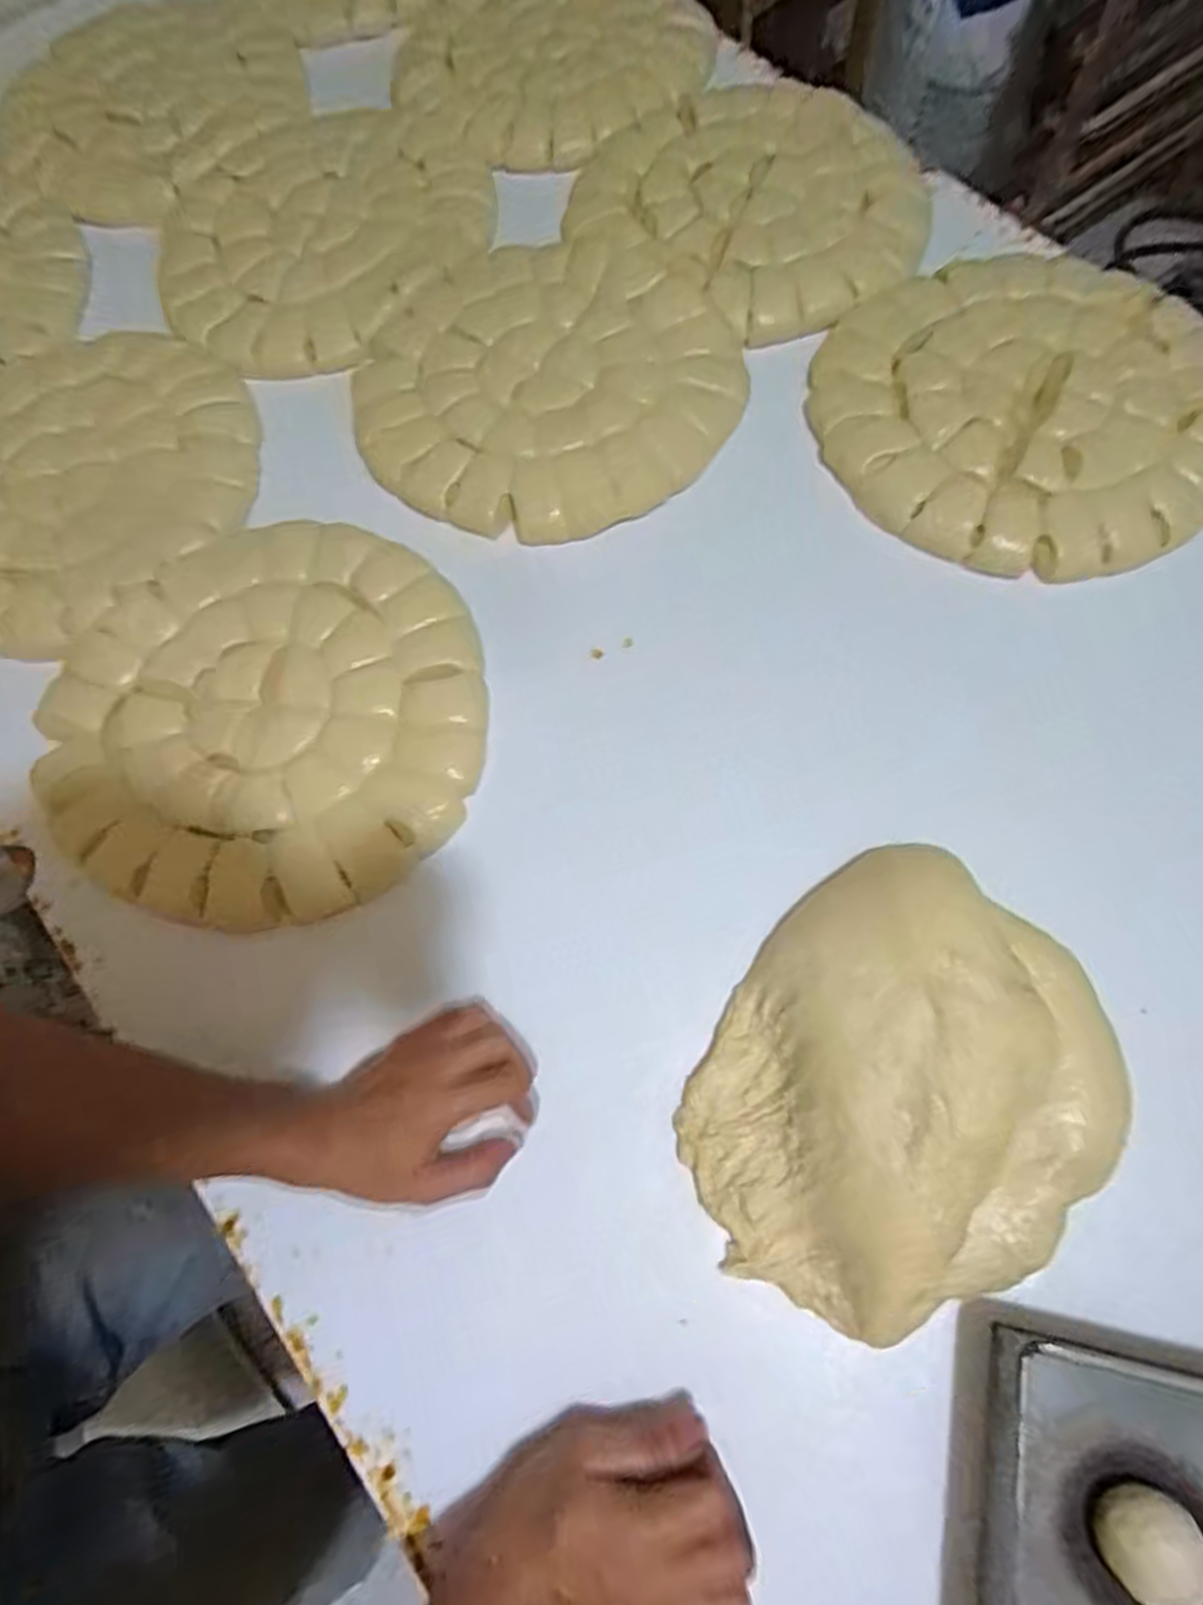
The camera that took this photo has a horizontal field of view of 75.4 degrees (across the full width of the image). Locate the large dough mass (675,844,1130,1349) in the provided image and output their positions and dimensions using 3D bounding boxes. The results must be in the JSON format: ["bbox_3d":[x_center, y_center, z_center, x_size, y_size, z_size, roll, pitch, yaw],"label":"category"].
[{"bbox_3d":[0.180,0.170,0.457,0.217,0.061,0.264,35,78,14],"label":"large dough mass"}]

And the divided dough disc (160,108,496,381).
[{"bbox_3d":[-0.259,-0.540,0.739,0.298,0.032,0.335,6,73,7],"label":"divided dough disc"}]

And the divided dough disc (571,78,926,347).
[{"bbox_3d":[0.137,-0.547,0.697,0.317,0.018,0.255,41,80,15],"label":"divided dough disc"}]

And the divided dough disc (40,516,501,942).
[{"bbox_3d":[-0.256,-0.065,0.585,0.325,0.020,0.311,-1,72,4],"label":"divided dough disc"}]

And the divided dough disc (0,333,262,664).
[{"bbox_3d":[-0.451,-0.274,0.658,0.312,0.021,0.278,-42,74,-9],"label":"divided dough disc"}]

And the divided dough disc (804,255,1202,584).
[{"bbox_3d":[0.330,-0.313,0.608,0.307,0.034,0.279,21,75,11],"label":"divided dough disc"}]

